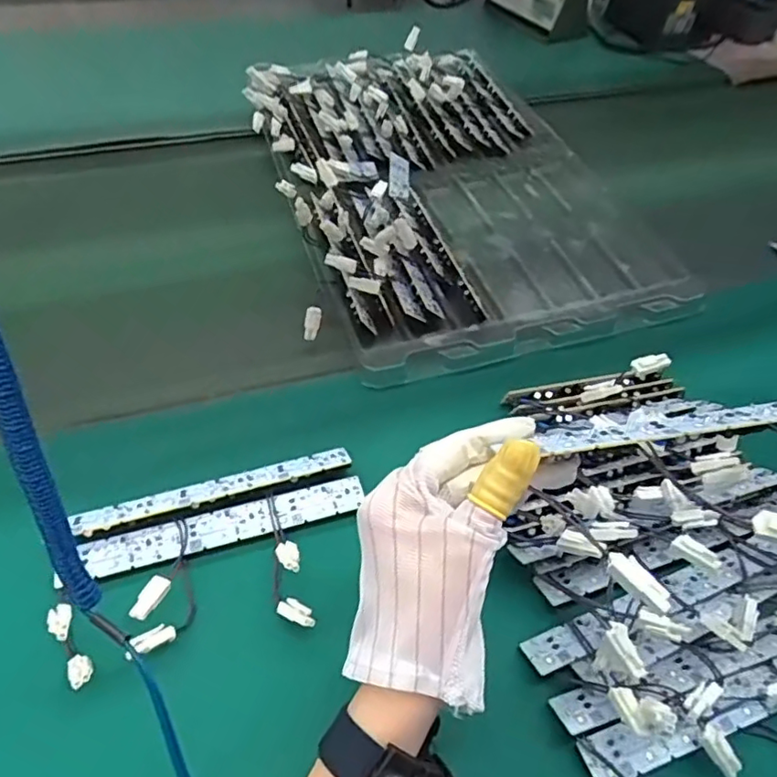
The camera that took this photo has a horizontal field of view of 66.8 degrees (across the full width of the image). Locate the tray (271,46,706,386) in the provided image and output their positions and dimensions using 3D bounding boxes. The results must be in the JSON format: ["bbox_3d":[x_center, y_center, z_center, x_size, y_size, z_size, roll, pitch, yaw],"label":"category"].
[{"bbox_3d":[0.063,-0.226,0.635,0.357,0.063,0.501,-11,53,-13],"label":"tray"}]

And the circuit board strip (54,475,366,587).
[{"bbox_3d":[-0.108,0.088,0.379,0.186,0.005,0.025,-12,53,-14],"label":"circuit board strip"}]

